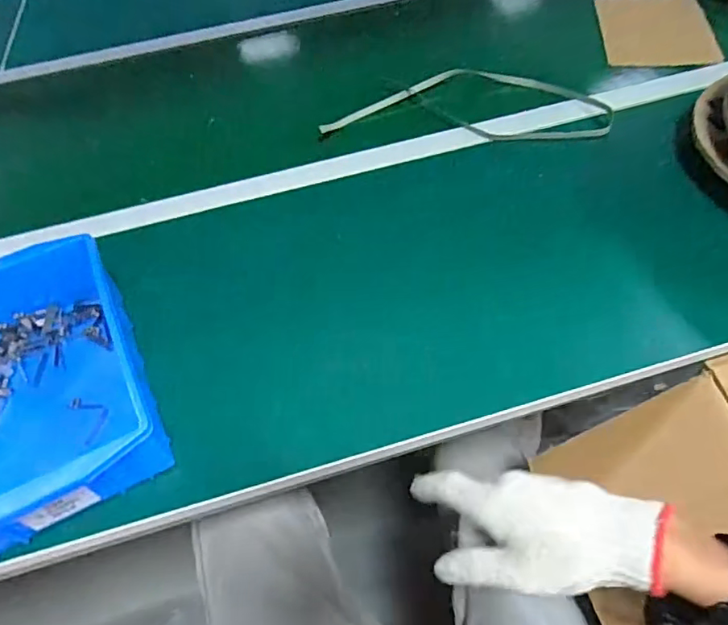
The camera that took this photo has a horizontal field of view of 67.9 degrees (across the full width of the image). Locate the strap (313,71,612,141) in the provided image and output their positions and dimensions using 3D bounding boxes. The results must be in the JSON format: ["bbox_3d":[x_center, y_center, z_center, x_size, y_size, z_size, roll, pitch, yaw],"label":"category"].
[{"bbox_3d":[0.130,-0.288,0.737,0.373,0.015,0.160,0,52,7],"label":"strap"}]

